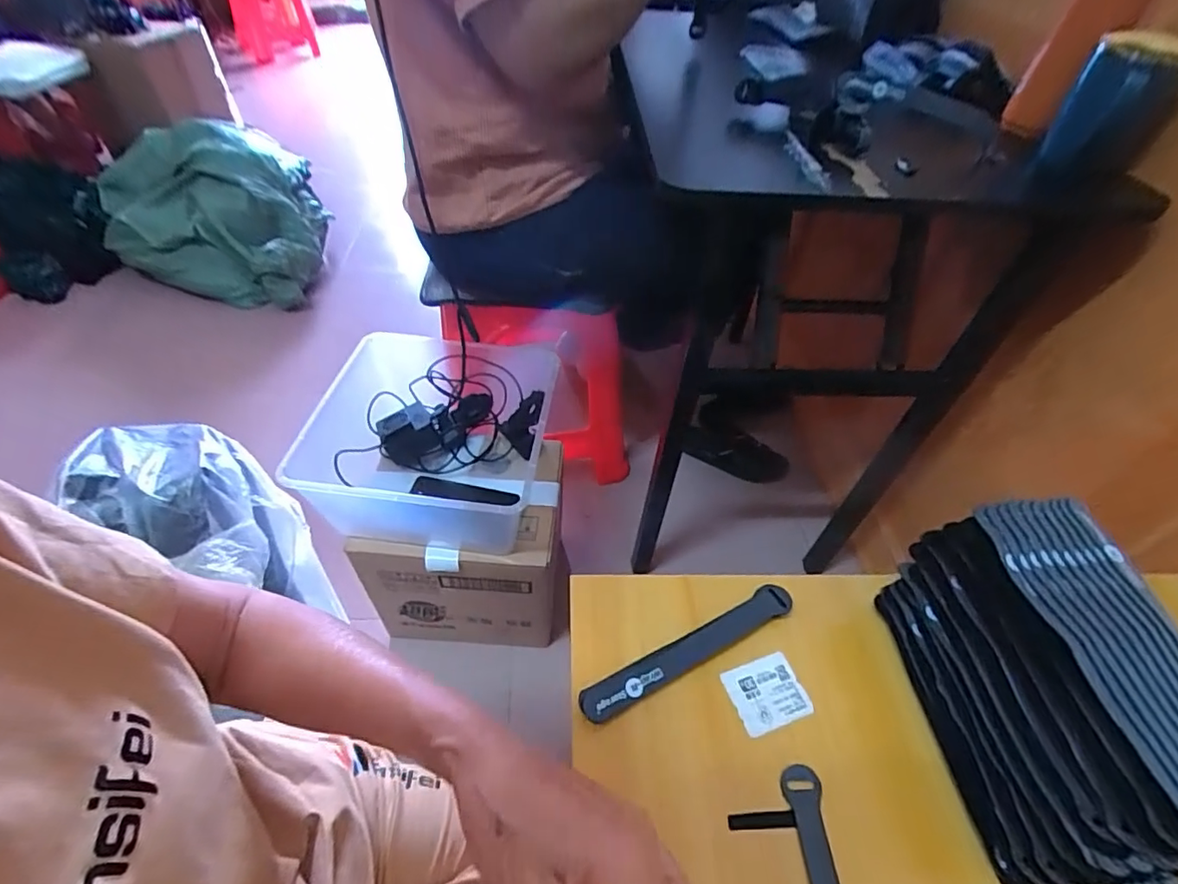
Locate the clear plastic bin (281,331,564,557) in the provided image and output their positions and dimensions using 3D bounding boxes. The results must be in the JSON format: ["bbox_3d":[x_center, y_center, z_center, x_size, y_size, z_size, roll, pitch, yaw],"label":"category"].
[{"bbox_3d":[-0.224,0.006,0.765,0.294,0.152,0.301,7,48,4],"label":"clear plastic bin"}]

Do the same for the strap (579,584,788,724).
[{"bbox_3d":[0.083,0.168,0.431,0.197,0.015,0.026,-21,52,-20],"label":"strap"}]

